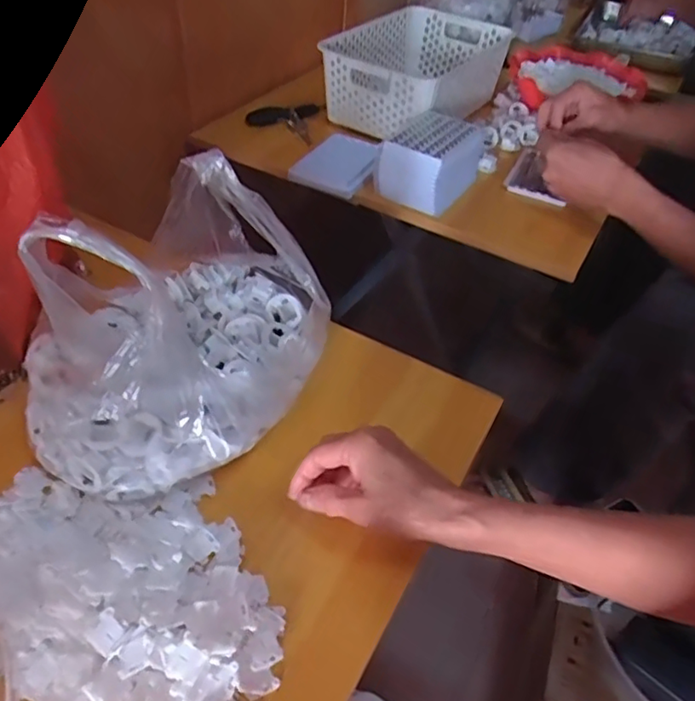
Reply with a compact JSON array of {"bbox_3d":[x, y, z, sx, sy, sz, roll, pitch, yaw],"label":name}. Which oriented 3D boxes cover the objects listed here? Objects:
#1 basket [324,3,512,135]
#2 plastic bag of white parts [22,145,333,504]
[{"bbox_3d":[0.112,-0.449,0.932,0.212,0.097,0.313,26,49,19],"label":"basket"},{"bbox_3d":[-0.131,-0.028,0.426,0.177,0.191,0.228,36,53,26],"label":"plastic bag of white parts"}]

